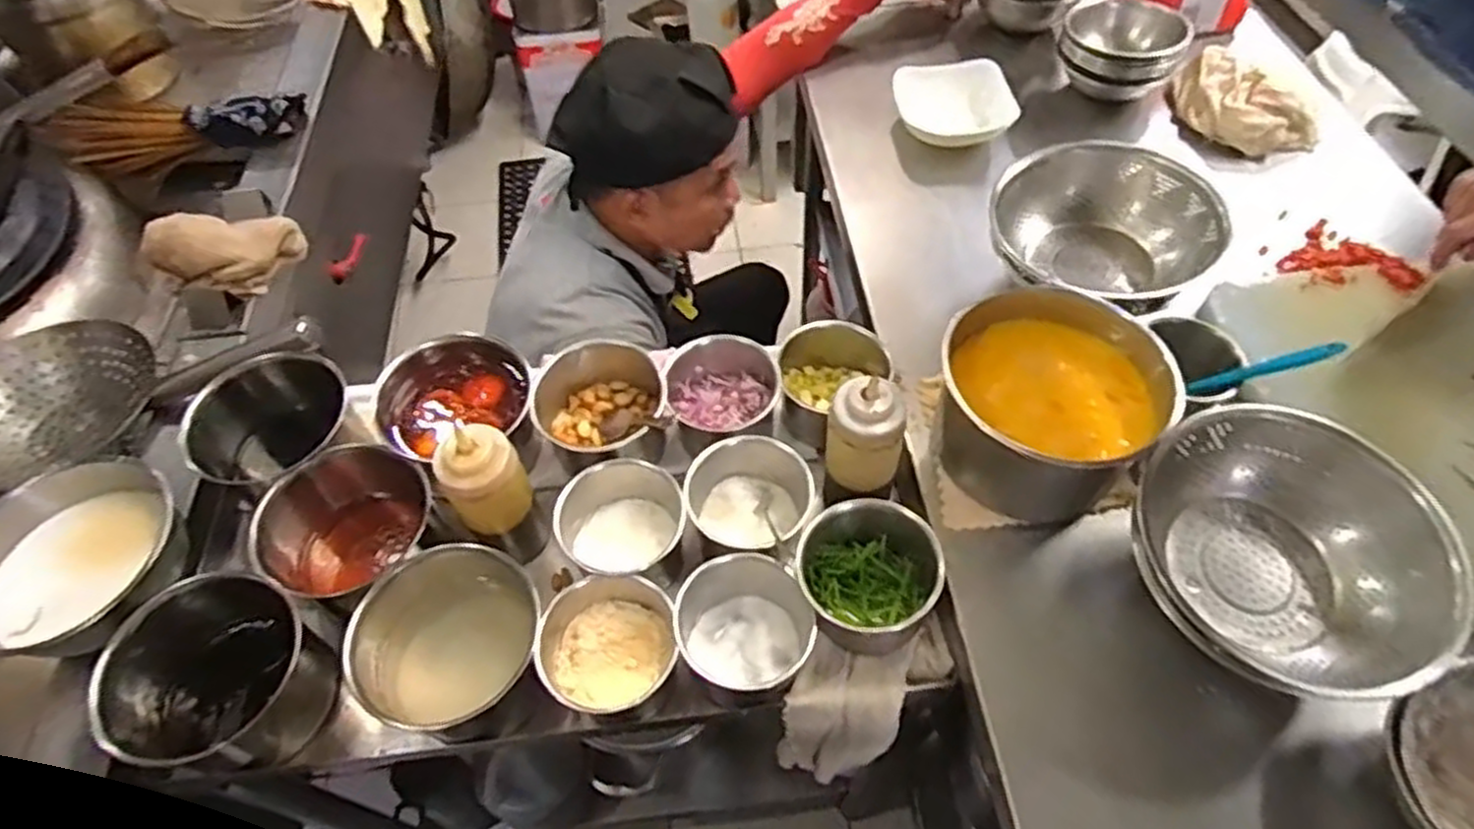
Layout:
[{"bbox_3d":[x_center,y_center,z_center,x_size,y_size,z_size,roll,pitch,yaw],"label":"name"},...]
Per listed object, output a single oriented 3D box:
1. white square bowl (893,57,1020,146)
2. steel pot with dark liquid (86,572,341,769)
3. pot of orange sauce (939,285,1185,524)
[{"bbox_3d":[0.292,-0.421,1.068,0.155,0.056,0.134,-3,55,0],"label":"white square bowl"},{"bbox_3d":[-0.443,0.222,0.679,0.140,0.116,0.152,-1,55,2],"label":"steel pot with dark liquid"},{"bbox_3d":[0.284,-0.004,0.733,0.193,0.126,0.168,12,57,10],"label":"pot of orange sauce"}]

